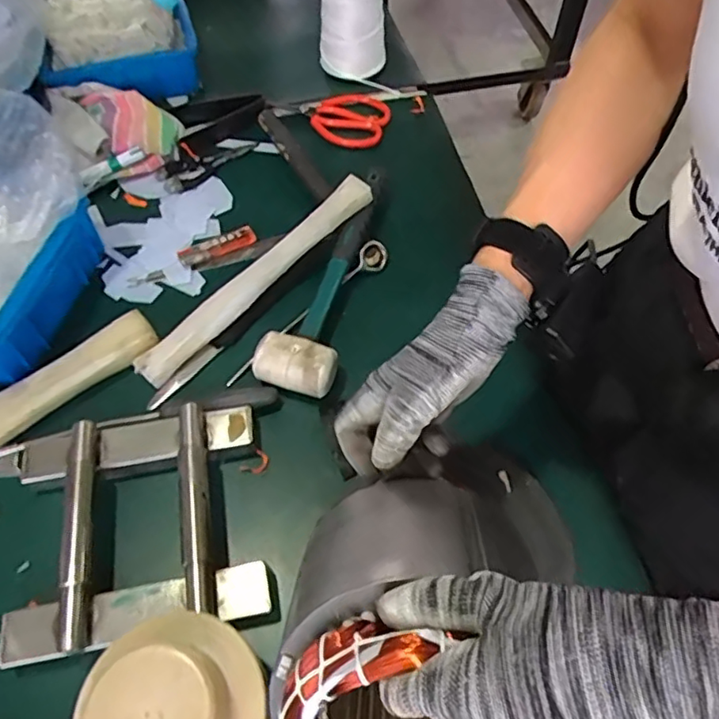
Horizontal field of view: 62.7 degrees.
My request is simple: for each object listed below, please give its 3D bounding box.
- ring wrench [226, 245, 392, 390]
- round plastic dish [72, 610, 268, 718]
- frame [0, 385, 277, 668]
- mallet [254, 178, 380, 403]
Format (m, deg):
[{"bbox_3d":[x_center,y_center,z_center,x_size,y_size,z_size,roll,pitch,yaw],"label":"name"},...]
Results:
[{"bbox_3d":[-0.052,-0.053,0.602,0.222,0.017,0.025,-40,66,-21],"label":"ring wrench"},{"bbox_3d":[-0.106,0.202,0.338,0.103,0.047,0.108,-30,69,-25],"label":"round plastic dish"},{"bbox_3d":[-0.176,0.119,0.479,0.238,0.046,0.198,-11,59,-6],"label":"frame"},{"bbox_3d":[-0.034,-0.086,0.597,0.081,0.049,0.265,9,59,6],"label":"mallet"}]

